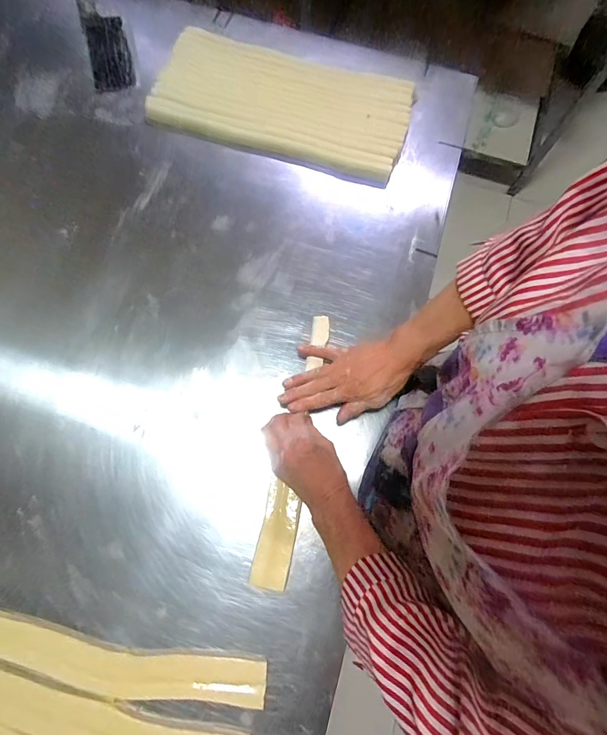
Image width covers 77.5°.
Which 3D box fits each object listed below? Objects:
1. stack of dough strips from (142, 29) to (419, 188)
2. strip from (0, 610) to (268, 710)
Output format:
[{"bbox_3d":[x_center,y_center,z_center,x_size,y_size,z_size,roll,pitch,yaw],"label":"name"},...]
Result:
[{"bbox_3d":[-0.040,-0.480,0.678,0.454,0.025,0.236,16,73,5],"label":"stack of dough strips"},{"bbox_3d":[-0.213,0.331,0.423,0.340,0.006,0.055,9,72,2],"label":"strip"}]

